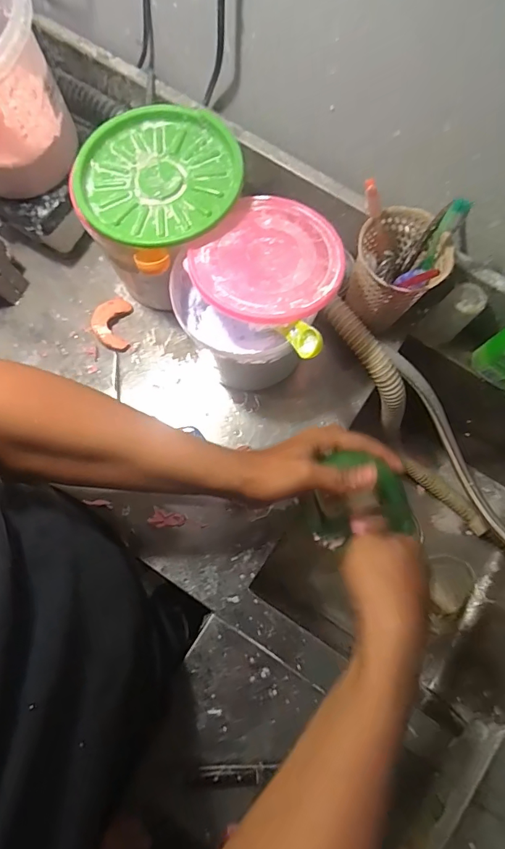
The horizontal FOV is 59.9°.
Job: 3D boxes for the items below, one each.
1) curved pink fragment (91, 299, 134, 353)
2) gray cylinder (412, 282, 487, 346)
[{"bbox_3d":[-0.194,-0.136,0.602,0.050,0.023,0.069,3,78,-1],"label":"curved pink fragment"},{"bbox_3d":[0.252,-0.138,0.561,0.044,0.098,0.043,0,78,-1],"label":"gray cylinder"}]

